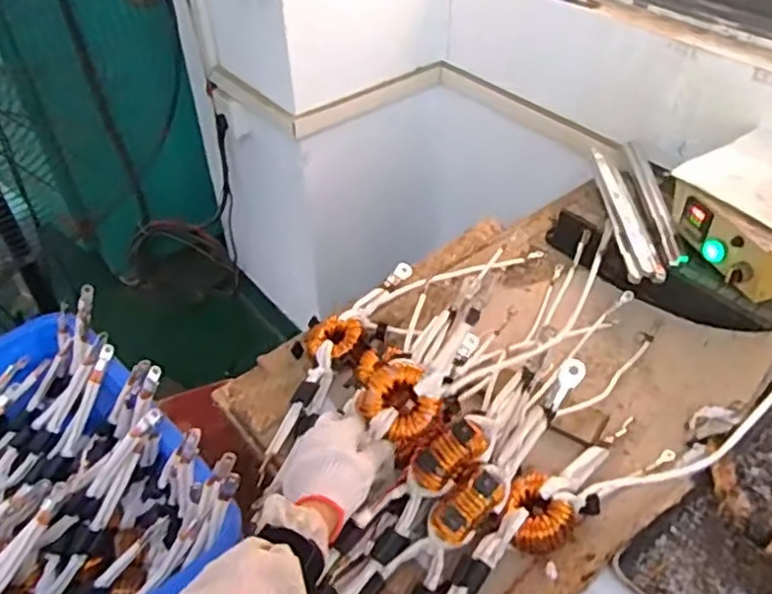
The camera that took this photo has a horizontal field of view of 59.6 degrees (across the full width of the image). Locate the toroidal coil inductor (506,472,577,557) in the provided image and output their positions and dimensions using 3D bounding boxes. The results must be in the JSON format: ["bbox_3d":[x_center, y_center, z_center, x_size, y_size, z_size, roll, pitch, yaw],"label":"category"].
[{"bbox_3d":[0.161,0.219,0.698,0.067,0.031,0.075,-3,43,-1],"label":"toroidal coil inductor"}]

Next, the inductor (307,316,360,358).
[{"bbox_3d":[-0.068,0.060,0.887,0.066,0.040,0.066,-1,43,1],"label":"inductor"}]

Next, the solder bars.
[{"bbox_3d":[0.373,-0.139,1.015,0.097,0.029,0.339,2,43,5],"label":"solder bars"}]

